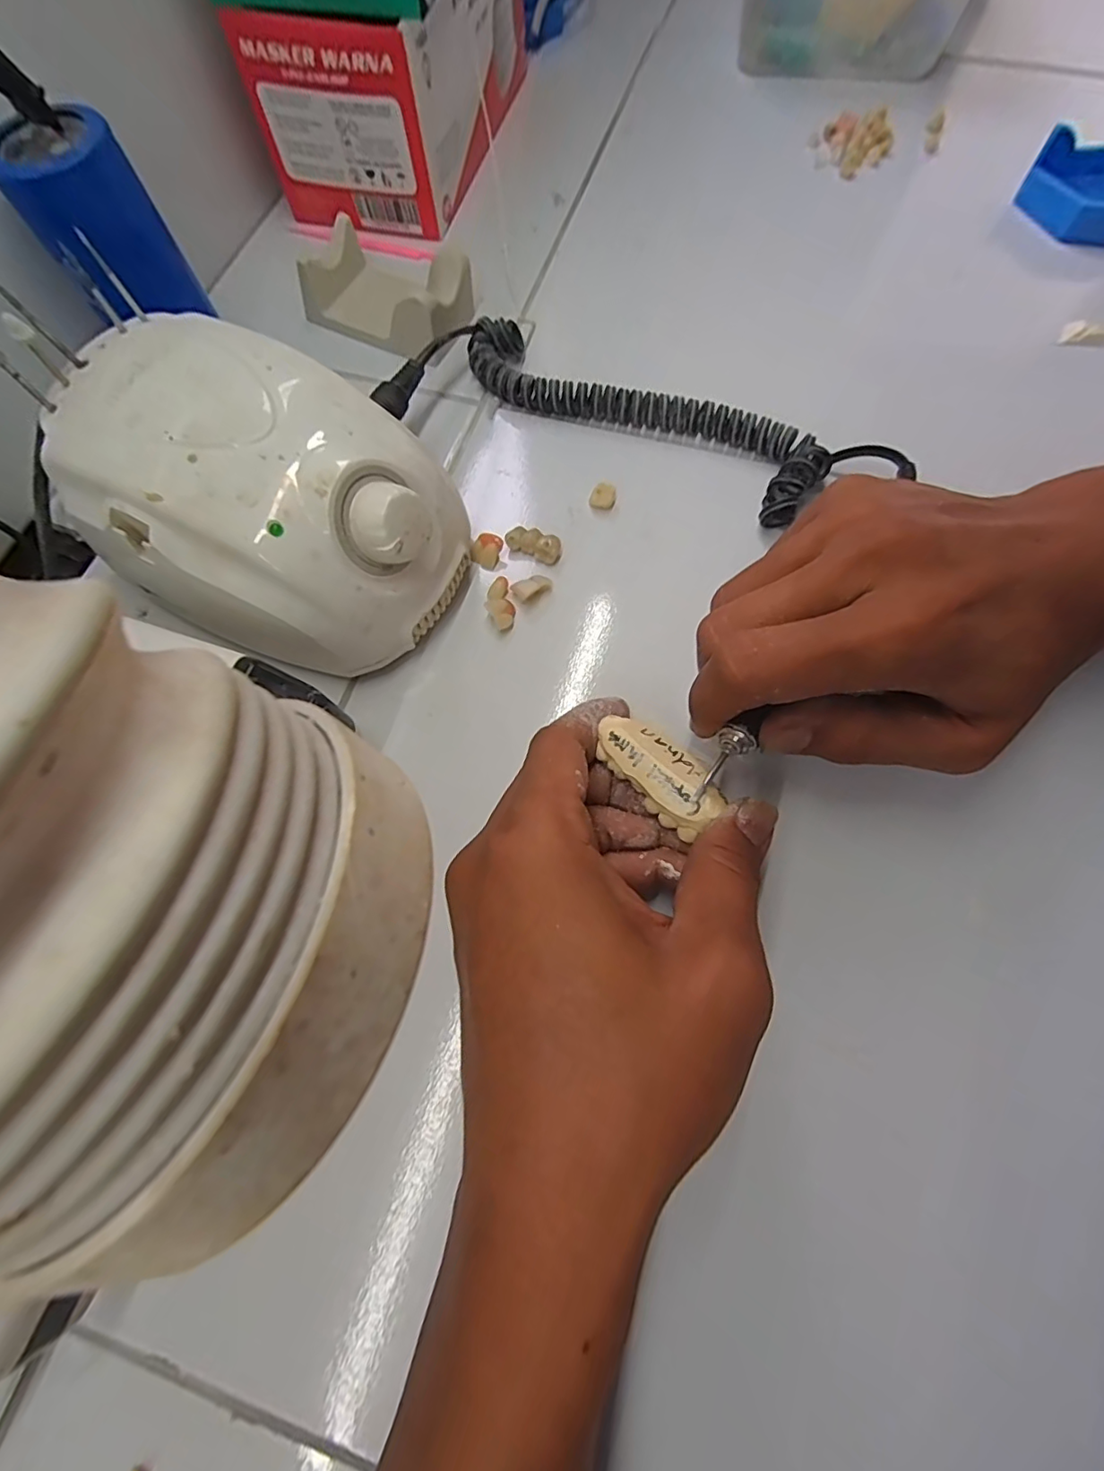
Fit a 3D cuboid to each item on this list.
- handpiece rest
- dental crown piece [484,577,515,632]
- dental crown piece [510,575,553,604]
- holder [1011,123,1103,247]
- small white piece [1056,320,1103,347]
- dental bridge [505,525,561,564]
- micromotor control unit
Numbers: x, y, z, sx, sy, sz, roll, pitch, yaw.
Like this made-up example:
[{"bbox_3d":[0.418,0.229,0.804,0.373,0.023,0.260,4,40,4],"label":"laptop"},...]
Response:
[{"bbox_3d":[-0.090,-0.247,0.306,0.090,0.034,0.044,26,74,10],"label":"handpiece rest"},{"bbox_3d":[-0.024,-0.061,0.252,0.013,0.008,0.024,-17,71,-4],"label":"dental crown piece"},{"bbox_3d":[-0.009,-0.069,0.254,0.018,0.008,0.010,-30,72,-8],"label":"dental crown piece"},{"bbox_3d":[0.326,-0.329,0.324,0.078,0.023,0.084,31,75,12],"label":"holder"},{"bbox_3d":[0.293,-0.217,0.298,0.026,0.013,0.005,21,73,9],"label":"small white piece"},{"bbox_3d":[-0.008,-0.092,0.261,0.026,0.006,0.013,26,74,10],"label":"dental bridge"},{"bbox_3d":[-0.112,-0.086,0.223,0.130,0.084,0.101,23,73,10],"label":"micromotor control unit"}]

